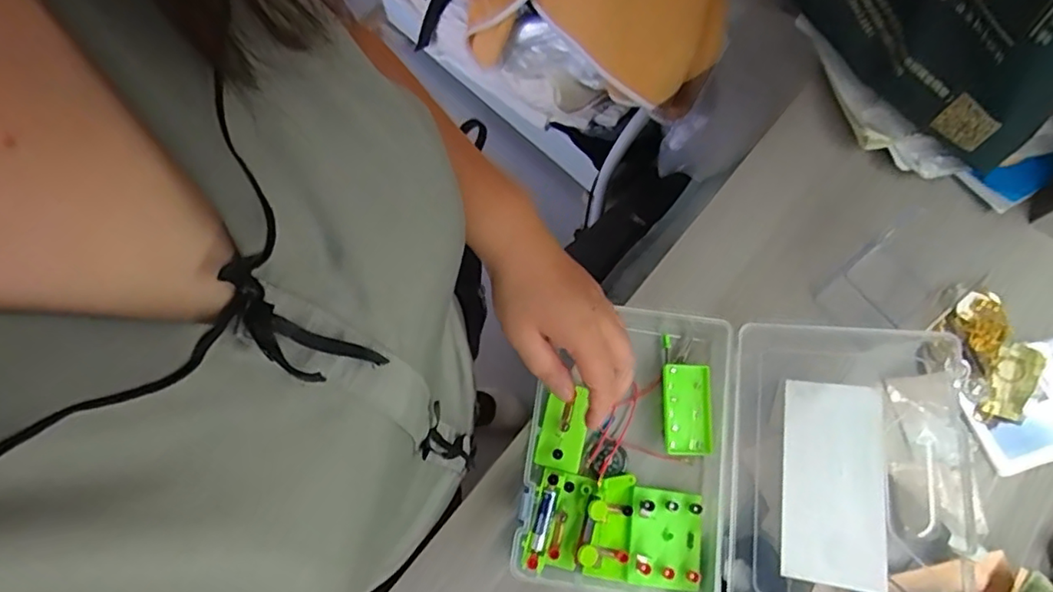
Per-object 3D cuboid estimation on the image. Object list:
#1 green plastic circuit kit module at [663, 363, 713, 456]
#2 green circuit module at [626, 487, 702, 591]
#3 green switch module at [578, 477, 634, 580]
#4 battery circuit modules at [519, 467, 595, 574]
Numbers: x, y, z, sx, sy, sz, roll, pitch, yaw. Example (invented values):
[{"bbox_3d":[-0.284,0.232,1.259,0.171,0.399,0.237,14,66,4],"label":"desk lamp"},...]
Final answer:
[{"bbox_3d":[0.138,0.097,0.509,0.039,0.016,0.074,1,72,1],"label":"green plastic circuit kit module"},{"bbox_3d":[0.112,0.195,0.479,0.057,0.024,0.072,7,72,3],"label":"green circuit module"},{"bbox_3d":[0.066,0.186,0.482,0.038,0.026,0.080,12,72,5],"label":"green switch module"},{"bbox_3d":[0.025,0.181,0.476,0.043,0.021,0.076,15,72,6],"label":"battery circuit modules"}]

